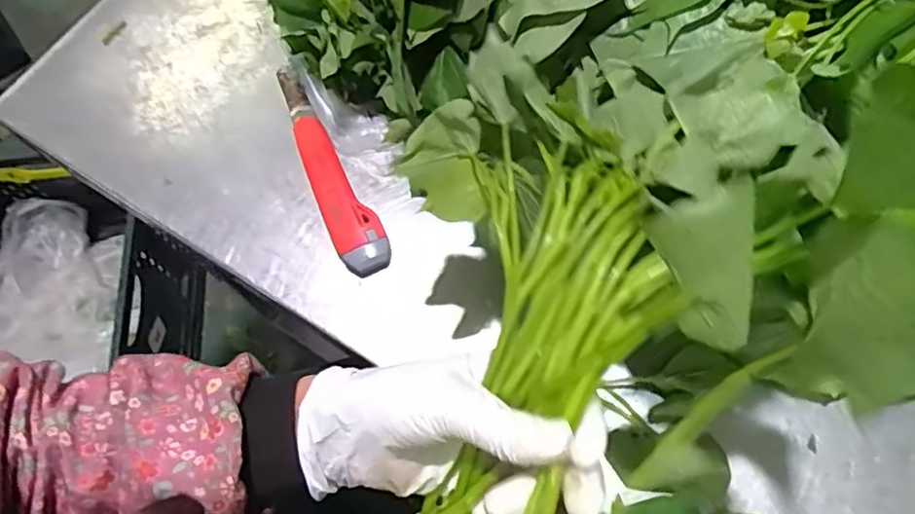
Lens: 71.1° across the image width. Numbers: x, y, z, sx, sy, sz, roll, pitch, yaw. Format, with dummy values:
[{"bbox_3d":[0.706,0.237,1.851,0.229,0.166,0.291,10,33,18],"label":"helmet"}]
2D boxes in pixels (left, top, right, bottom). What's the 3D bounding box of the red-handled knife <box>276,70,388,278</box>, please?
[{"bbox_3d":[-0.104,-0.072,0.505,0.036,0.024,0.193,-25,69,-7],"label":"red-handled knife"}]

